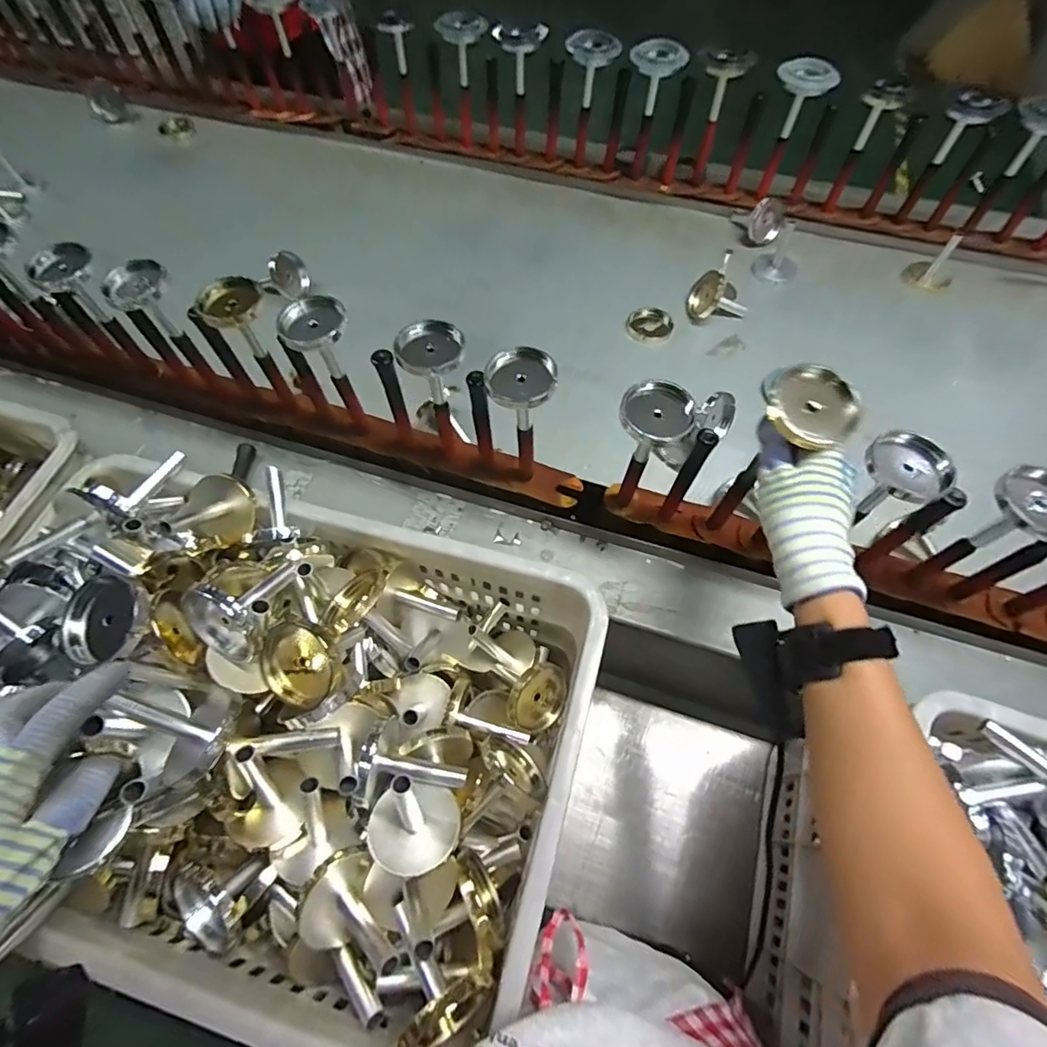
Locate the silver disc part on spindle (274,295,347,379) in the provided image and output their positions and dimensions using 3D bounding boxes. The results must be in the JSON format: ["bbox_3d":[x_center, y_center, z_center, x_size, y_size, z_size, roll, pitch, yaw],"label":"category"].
[{"bbox_3d":[-0.206,-0.179,0.556,0.065,0.095,0.061,-23,65,-11],"label":"silver disc part on spindle"}]

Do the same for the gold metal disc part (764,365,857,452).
[{"bbox_3d":[0.210,-0.085,0.387,0.061,0.016,0.058,-7,80,-7],"label":"gold metal disc part"}]

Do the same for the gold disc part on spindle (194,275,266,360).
[{"bbox_3d":[-0.300,-0.212,0.570,0.064,0.074,0.058,-36,68,-17],"label":"gold disc part on spindle"}]

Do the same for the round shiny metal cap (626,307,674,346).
[{"bbox_3d":[0.179,-0.282,0.756,0.063,0.009,0.067,0,63,0],"label":"round shiny metal cap"}]

